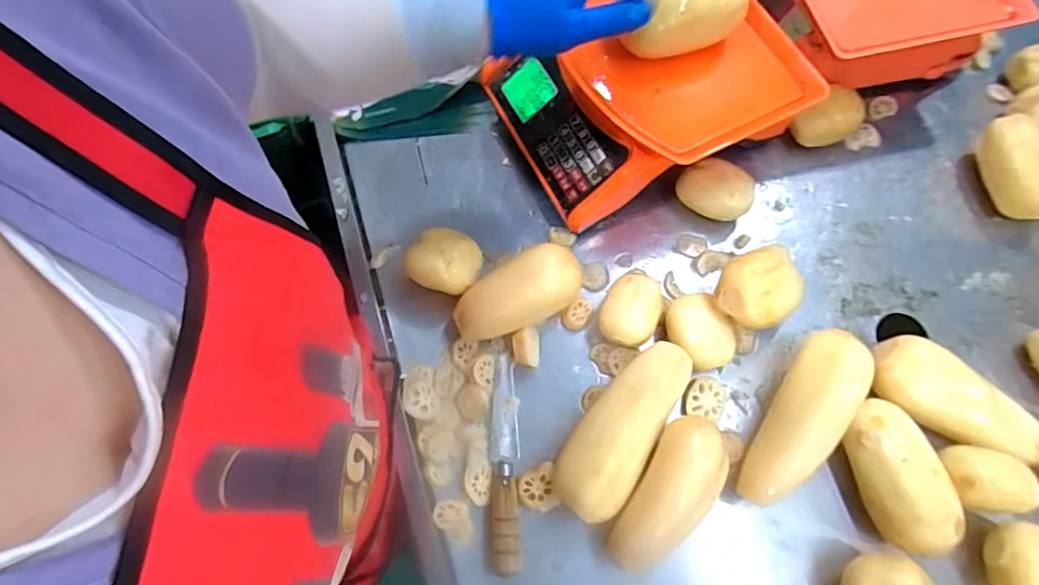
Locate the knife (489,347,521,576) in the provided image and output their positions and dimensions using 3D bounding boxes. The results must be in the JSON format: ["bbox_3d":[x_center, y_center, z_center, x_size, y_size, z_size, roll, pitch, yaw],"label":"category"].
[{"bbox_3d":[-0.015,0.158,0.521,0.029,0.019,0.201,0,70,-3],"label":"knife"}]

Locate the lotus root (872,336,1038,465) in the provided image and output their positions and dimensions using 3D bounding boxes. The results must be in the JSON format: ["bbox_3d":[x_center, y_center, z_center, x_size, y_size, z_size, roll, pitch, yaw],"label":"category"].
[{"bbox_3d":[0.432,0.111,0.537,0.173,0.053,0.068,30,72,9],"label":"lotus root"}]

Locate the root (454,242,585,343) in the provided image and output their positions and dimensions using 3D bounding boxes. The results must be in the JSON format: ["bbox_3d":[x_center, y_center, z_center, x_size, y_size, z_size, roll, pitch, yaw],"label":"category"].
[{"bbox_3d":[-0.001,0.003,0.560,0.140,0.062,0.070,-30,73,-11],"label":"root"}]

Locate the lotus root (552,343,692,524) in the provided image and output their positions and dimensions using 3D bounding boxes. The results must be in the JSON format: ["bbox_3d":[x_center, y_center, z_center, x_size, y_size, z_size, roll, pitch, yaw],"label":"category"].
[{"bbox_3d":[0.096,0.126,0.516,0.065,0.069,0.177,31,73,10],"label":"lotus root"}]

